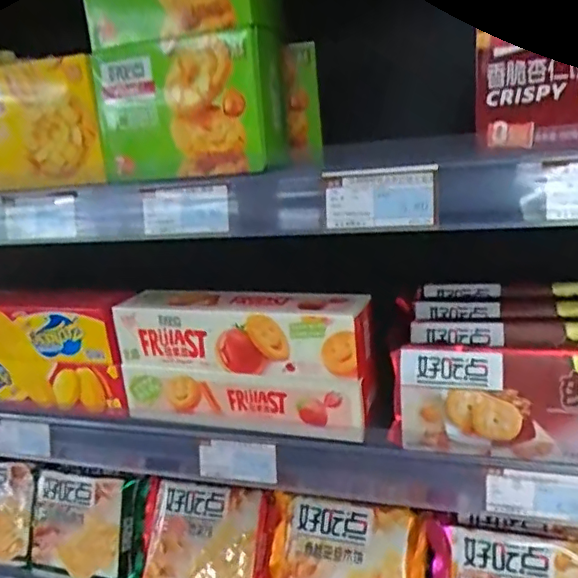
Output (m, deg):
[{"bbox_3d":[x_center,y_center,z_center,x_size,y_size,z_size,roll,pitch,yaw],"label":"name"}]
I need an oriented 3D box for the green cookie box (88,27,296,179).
[{"bbox_3d":[-0.076,-0.143,0.455,0.138,0.099,0.066,4,20,31],"label":"green cookie box"}]

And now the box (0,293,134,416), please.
[{"bbox_3d":[-0.259,0.059,0.575,0.217,0.113,0.052,2,19,26],"label":"box"}]

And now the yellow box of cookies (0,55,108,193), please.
[{"bbox_3d":[-0.230,-0.139,0.496,0.153,0.105,0.041,4,15,23],"label":"yellow box of cookies"}]

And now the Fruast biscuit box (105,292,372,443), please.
[{"bbox_3d":[-0.041,0.059,0.509,0.231,0.108,0.049,0,19,21],"label":"Fruast biscuit box"}]

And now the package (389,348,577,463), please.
[{"bbox_3d":[0.193,0.086,0.417,0.226,0.077,0.032,-1,18,17],"label":"package"}]

